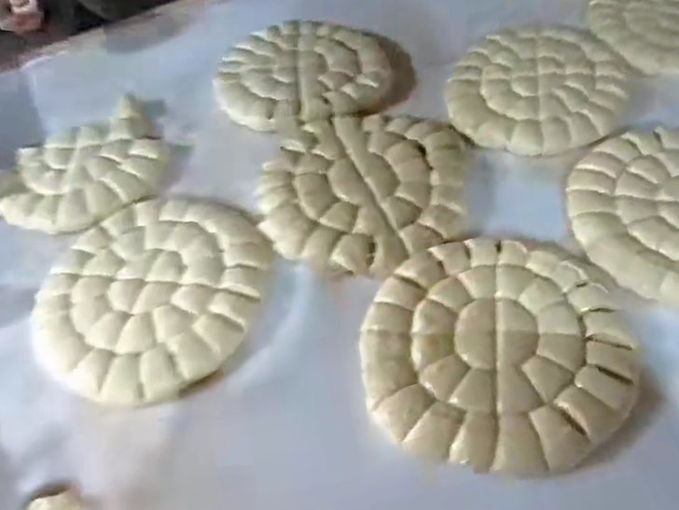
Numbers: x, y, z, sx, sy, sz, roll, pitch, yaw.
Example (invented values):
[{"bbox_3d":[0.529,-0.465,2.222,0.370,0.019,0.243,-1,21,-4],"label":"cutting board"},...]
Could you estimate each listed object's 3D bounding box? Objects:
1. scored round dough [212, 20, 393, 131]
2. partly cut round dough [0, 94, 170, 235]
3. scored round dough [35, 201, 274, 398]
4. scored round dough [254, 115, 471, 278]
[{"bbox_3d":[-0.056,-0.272,0.977,0.255,0.042,0.253,-3,50,3],"label":"scored round dough"},{"bbox_3d":[-0.345,-0.113,0.875,0.213,0.038,0.207,-3,50,3],"label":"partly cut round dough"},{"bbox_3d":[-0.217,0.034,0.717,0.247,0.015,0.263,-3,50,3],"label":"scored round dough"},{"bbox_3d":[0.030,-0.085,0.804,0.252,0.033,0.259,-3,50,3],"label":"scored round dough"}]

